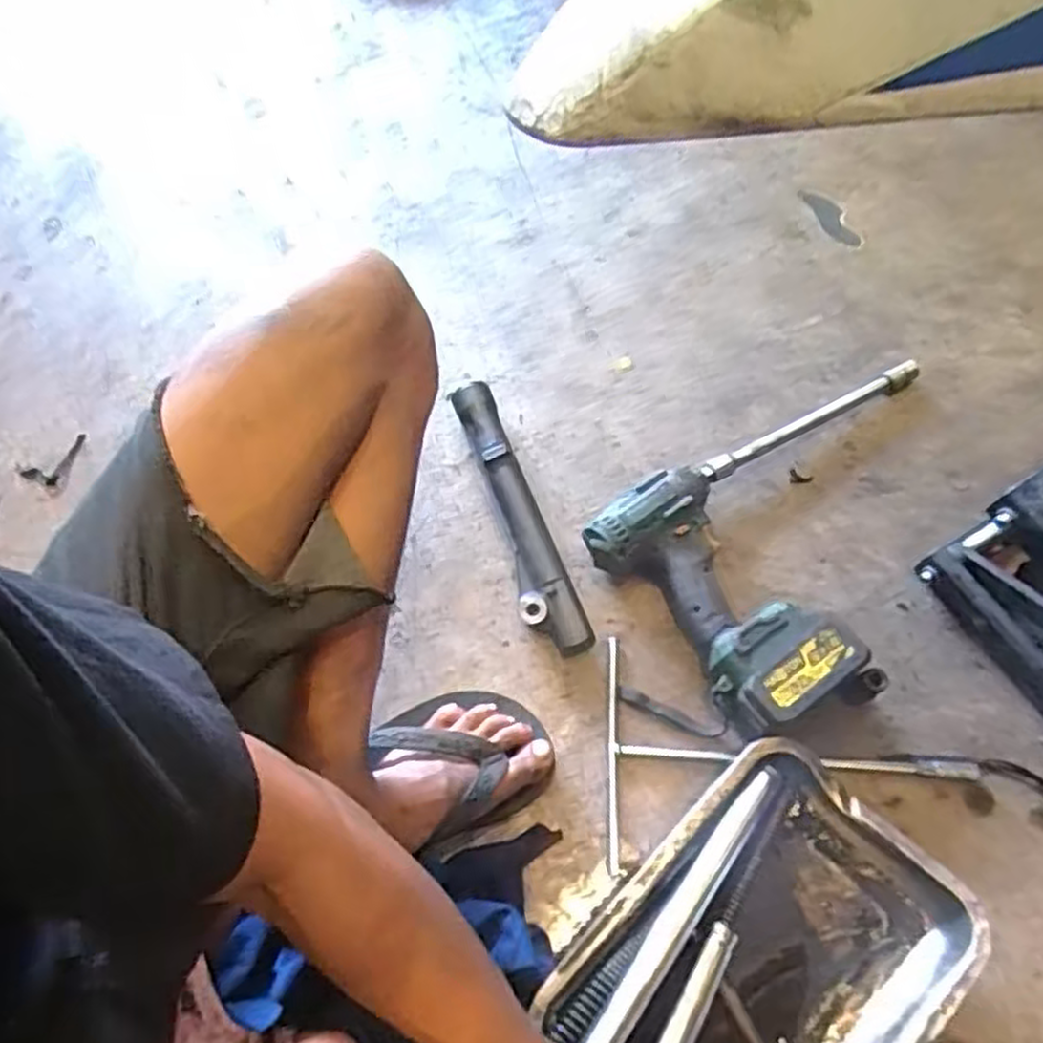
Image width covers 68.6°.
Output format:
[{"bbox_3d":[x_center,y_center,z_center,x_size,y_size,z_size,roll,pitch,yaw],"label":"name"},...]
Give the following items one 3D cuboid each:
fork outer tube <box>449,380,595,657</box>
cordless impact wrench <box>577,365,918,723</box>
[{"bbox_3d":[-0.009,-0.007,0.744,0.051,0.035,0.297,-19,68,-9],"label":"fork outer tube"},{"bbox_3d":[0.281,0.015,0.709,0.404,0.073,0.256,-25,67,-10],"label":"cordless impact wrench"}]

